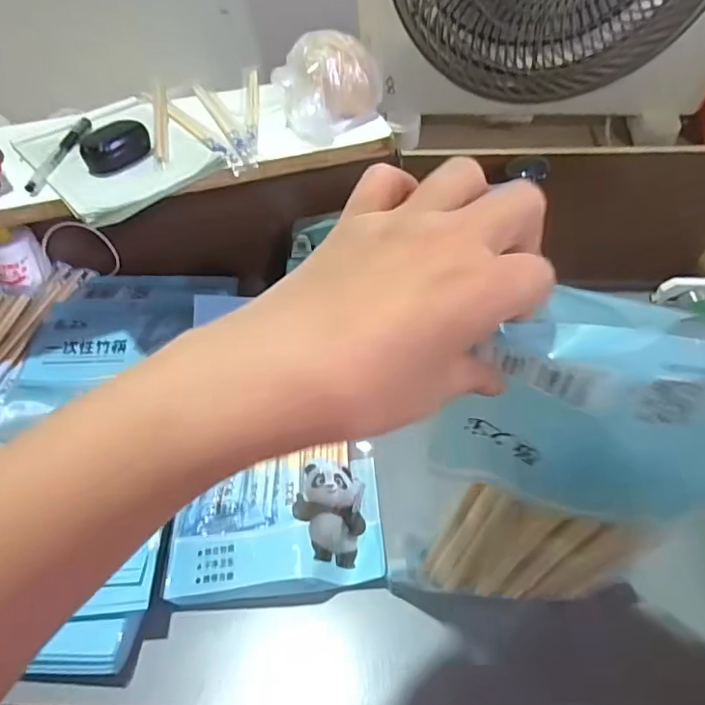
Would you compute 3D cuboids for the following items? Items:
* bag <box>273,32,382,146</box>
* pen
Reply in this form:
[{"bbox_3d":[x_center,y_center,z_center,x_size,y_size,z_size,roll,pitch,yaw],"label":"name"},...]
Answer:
[{"bbox_3d":[-0.025,-0.279,0.564,0.111,0.077,0.095,0,47,3],"label":"bag"},{"bbox_3d":[-0.303,-0.207,0.557,0.015,0.009,0.141,1,47,3],"label":"pen"}]

